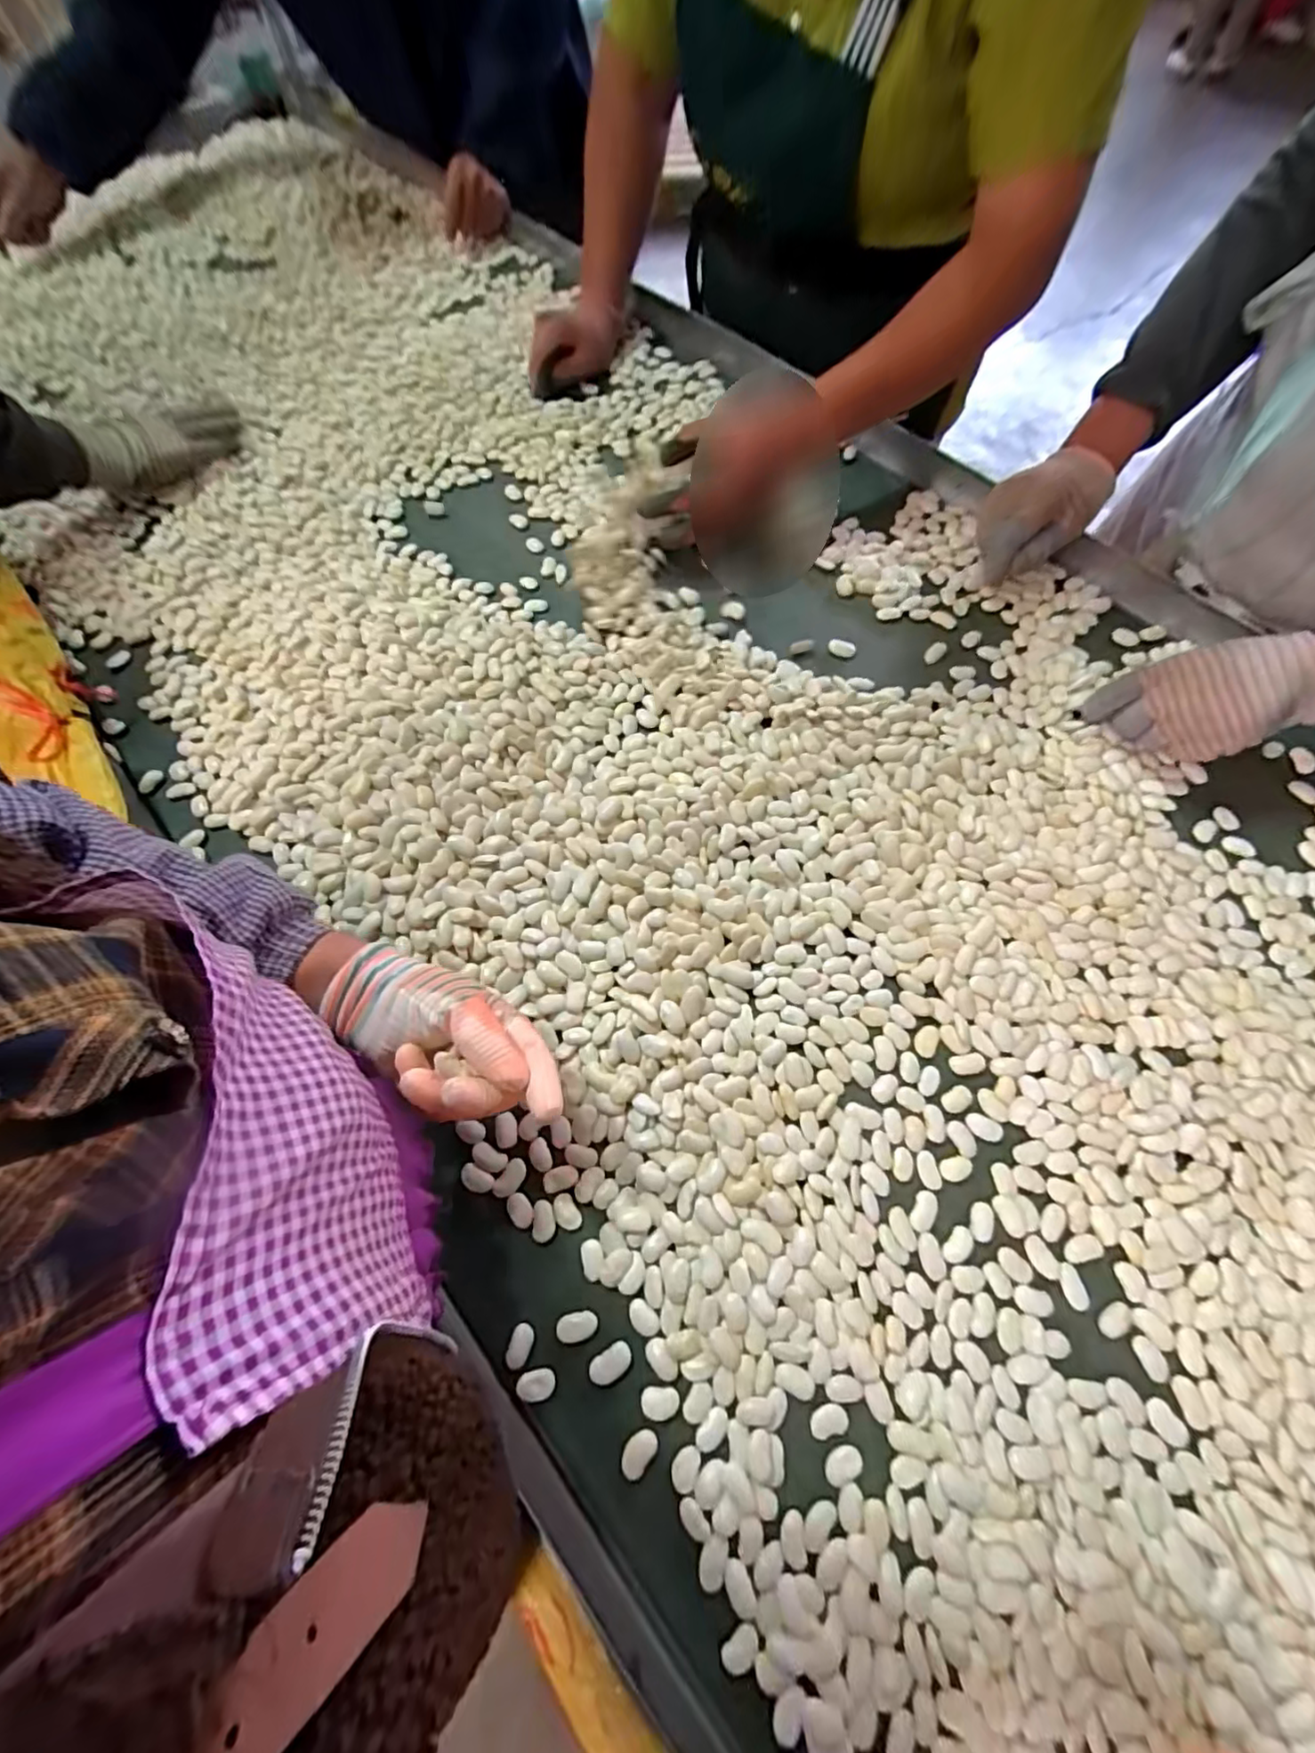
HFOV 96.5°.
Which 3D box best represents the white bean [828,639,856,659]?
[{"bbox_3d":[0.177,-0.219,0.562,0.026,0.010,0.012,19,70,10],"label":"white bean"}]

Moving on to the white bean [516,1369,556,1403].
[{"bbox_3d":[-0.071,0.299,0.344,0.021,0.007,0.016,-6,67,0],"label":"white bean"}]

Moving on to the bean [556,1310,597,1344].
[{"bbox_3d":[-0.049,0.273,0.355,0.024,0.004,0.015,-11,68,-2],"label":"bean"}]

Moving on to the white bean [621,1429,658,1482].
[{"bbox_3d":[-0.011,0.328,0.333,0.015,0.004,0.024,34,73,15],"label":"white bean"}]

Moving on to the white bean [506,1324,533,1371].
[{"bbox_3d":[-0.082,0.281,0.351,0.013,0.006,0.021,19,70,10],"label":"white bean"}]

